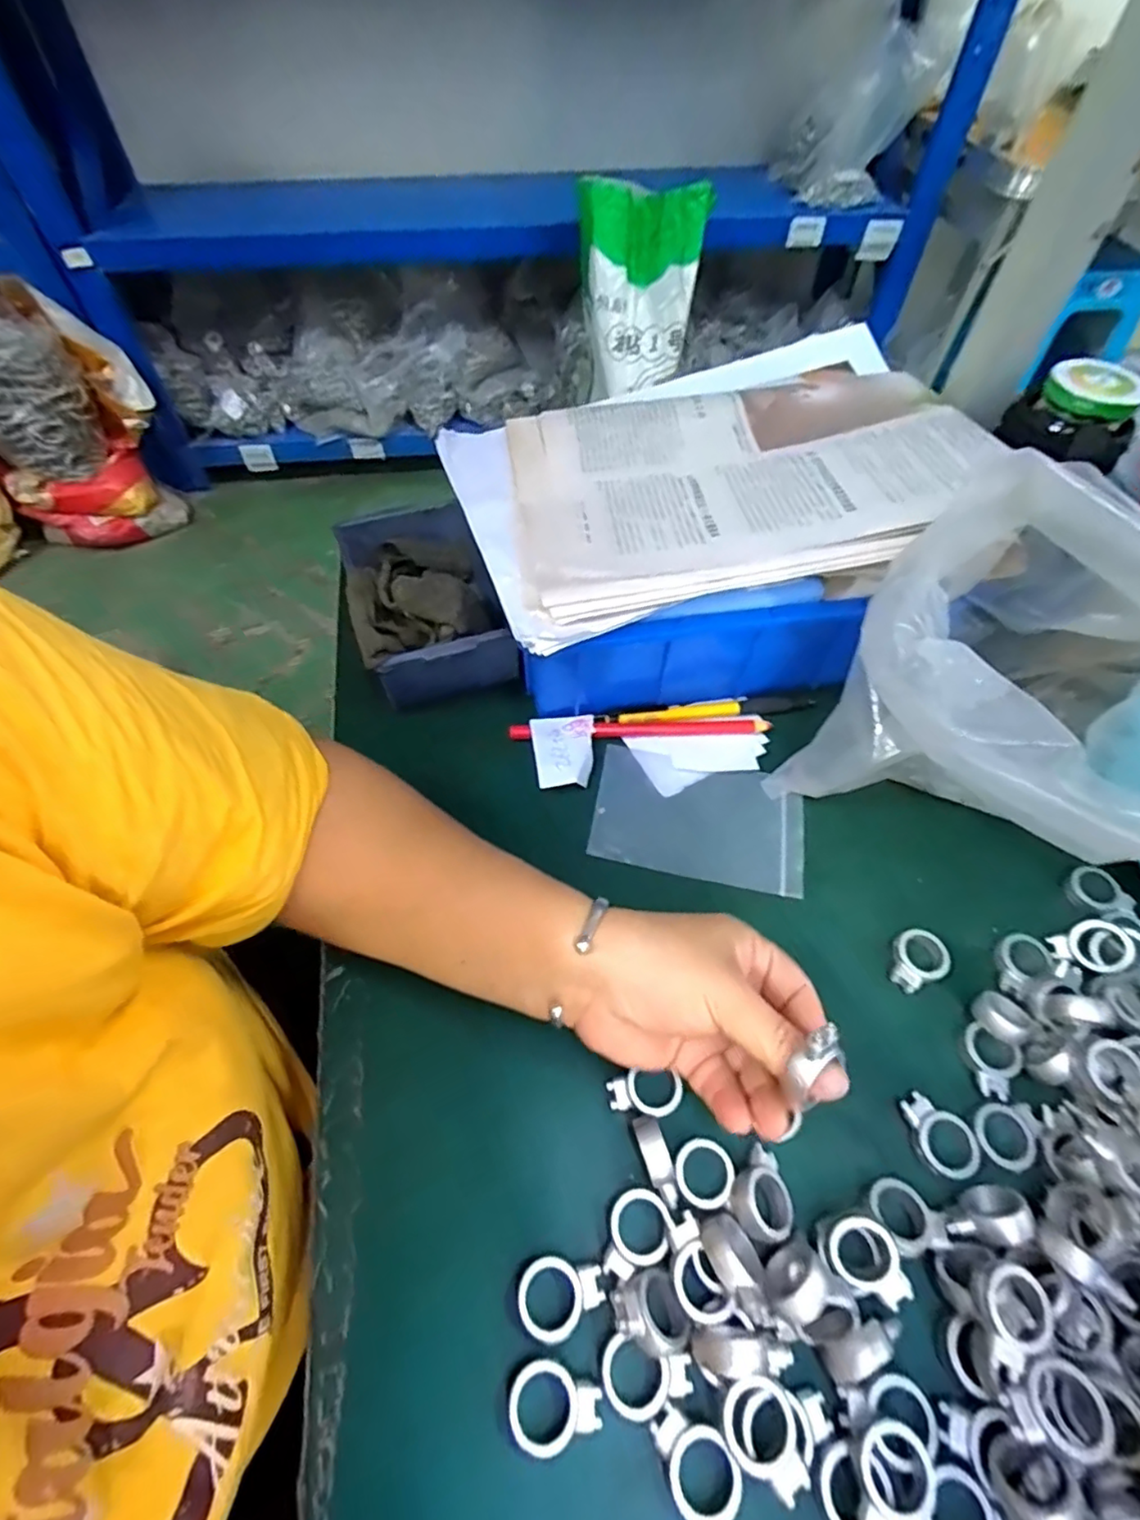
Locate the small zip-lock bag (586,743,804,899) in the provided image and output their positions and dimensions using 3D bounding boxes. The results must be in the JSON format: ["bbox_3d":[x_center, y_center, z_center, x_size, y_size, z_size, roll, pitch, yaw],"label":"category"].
[{"bbox_3d":[0.078,0.036,0.378,0.123,0.005,0.078,12,56,7],"label":"small zip-lock bag"}]

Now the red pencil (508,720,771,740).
[{"bbox_3d":[0.045,-0.020,0.410,0.168,0.008,0.011,-1,55,-2],"label":"red pencil"}]

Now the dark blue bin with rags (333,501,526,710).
[{"bbox_3d":[-0.104,-0.115,0.438,0.096,0.064,0.155,-14,57,-11],"label":"dark blue bin with rags"}]

